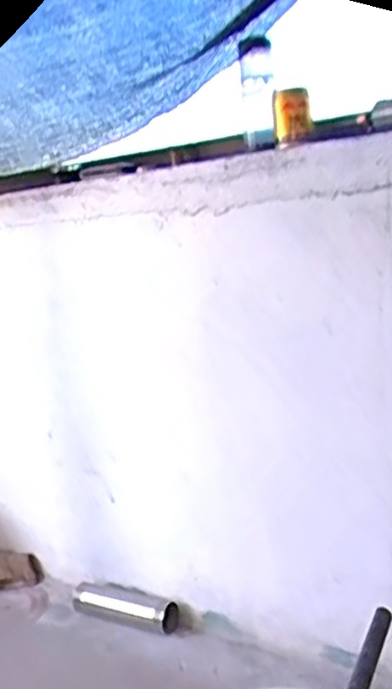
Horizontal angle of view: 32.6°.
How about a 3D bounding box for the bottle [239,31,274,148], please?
[{"bbox_3d":[0.103,-0.418,1.119,0.052,0.165,0.065,-4,13,7],"label":"bottle"}]

